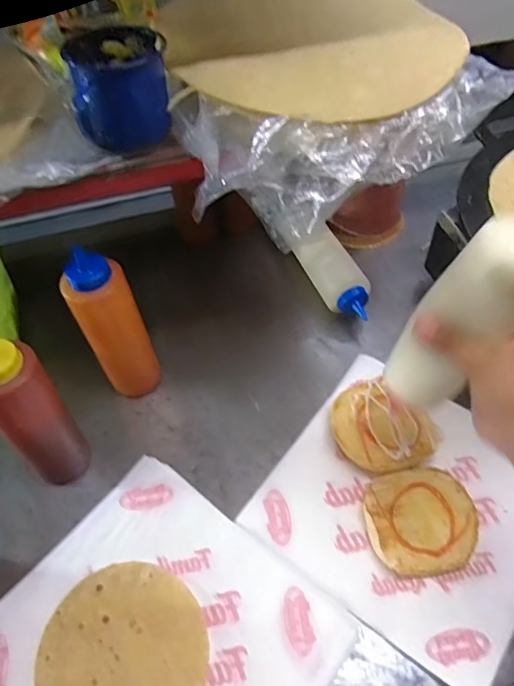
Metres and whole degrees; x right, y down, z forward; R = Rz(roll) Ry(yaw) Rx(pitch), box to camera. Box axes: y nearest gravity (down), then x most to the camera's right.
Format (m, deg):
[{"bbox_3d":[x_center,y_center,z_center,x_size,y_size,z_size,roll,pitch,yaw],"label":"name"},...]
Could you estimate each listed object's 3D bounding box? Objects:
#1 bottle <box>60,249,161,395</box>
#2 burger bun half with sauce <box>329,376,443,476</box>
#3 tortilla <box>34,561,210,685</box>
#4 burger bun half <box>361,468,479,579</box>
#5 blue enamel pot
[{"bbox_3d":[-0.147,-0.011,0.549,0.066,0.193,0.051,-24,55,-15],"label":"bottle"},{"bbox_3d":[0.130,0.090,0.551,0.094,0.032,0.103,1,52,-1],"label":"burger bun half with sauce"},{"bbox_3d":[-0.116,0.268,0.449,0.139,0.004,0.143,0,53,0],"label":"tortilla"},{"bbox_3d":[0.158,0.169,0.501,0.102,0.015,0.096,-1,58,1],"label":"burger bun half"},{"bbox_3d":[-0.104,-0.191,0.399,0.078,0.064,0.083,0,51,0],"label":"blue enamel pot"}]

